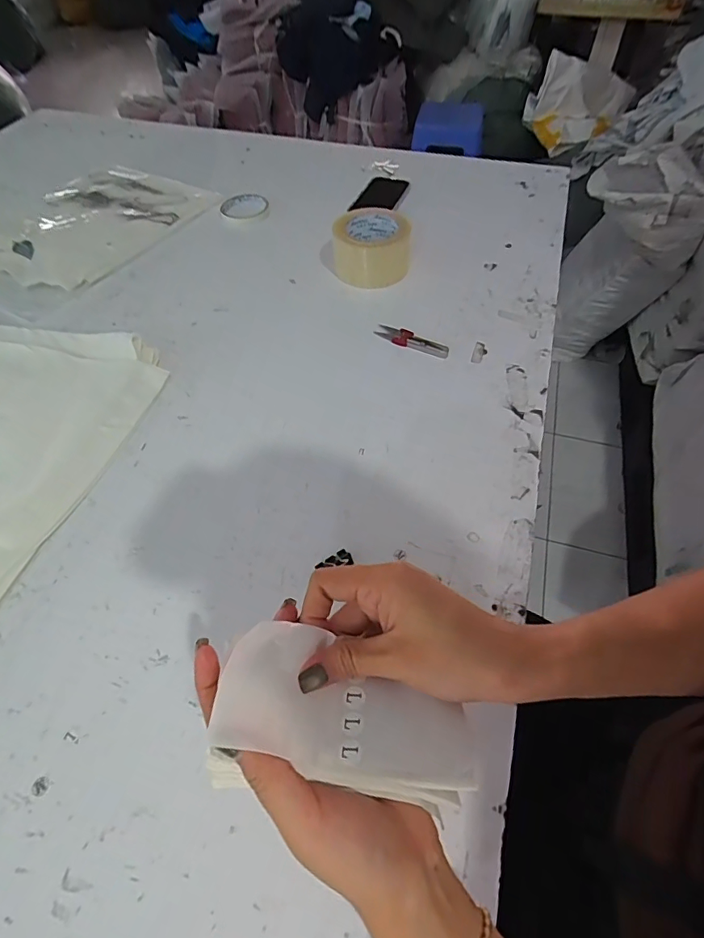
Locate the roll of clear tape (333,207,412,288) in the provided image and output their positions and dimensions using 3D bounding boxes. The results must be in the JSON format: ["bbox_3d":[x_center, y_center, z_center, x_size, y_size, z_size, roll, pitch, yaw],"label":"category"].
[{"bbox_3d":[0.030,-0.328,0.690,0.111,0.065,0.100,4,55,4],"label":"roll of clear tape"}]

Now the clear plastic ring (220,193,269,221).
[{"bbox_3d":[-0.186,-0.458,0.811,0.074,0.011,0.079,0,55,1],"label":"clear plastic ring"}]

